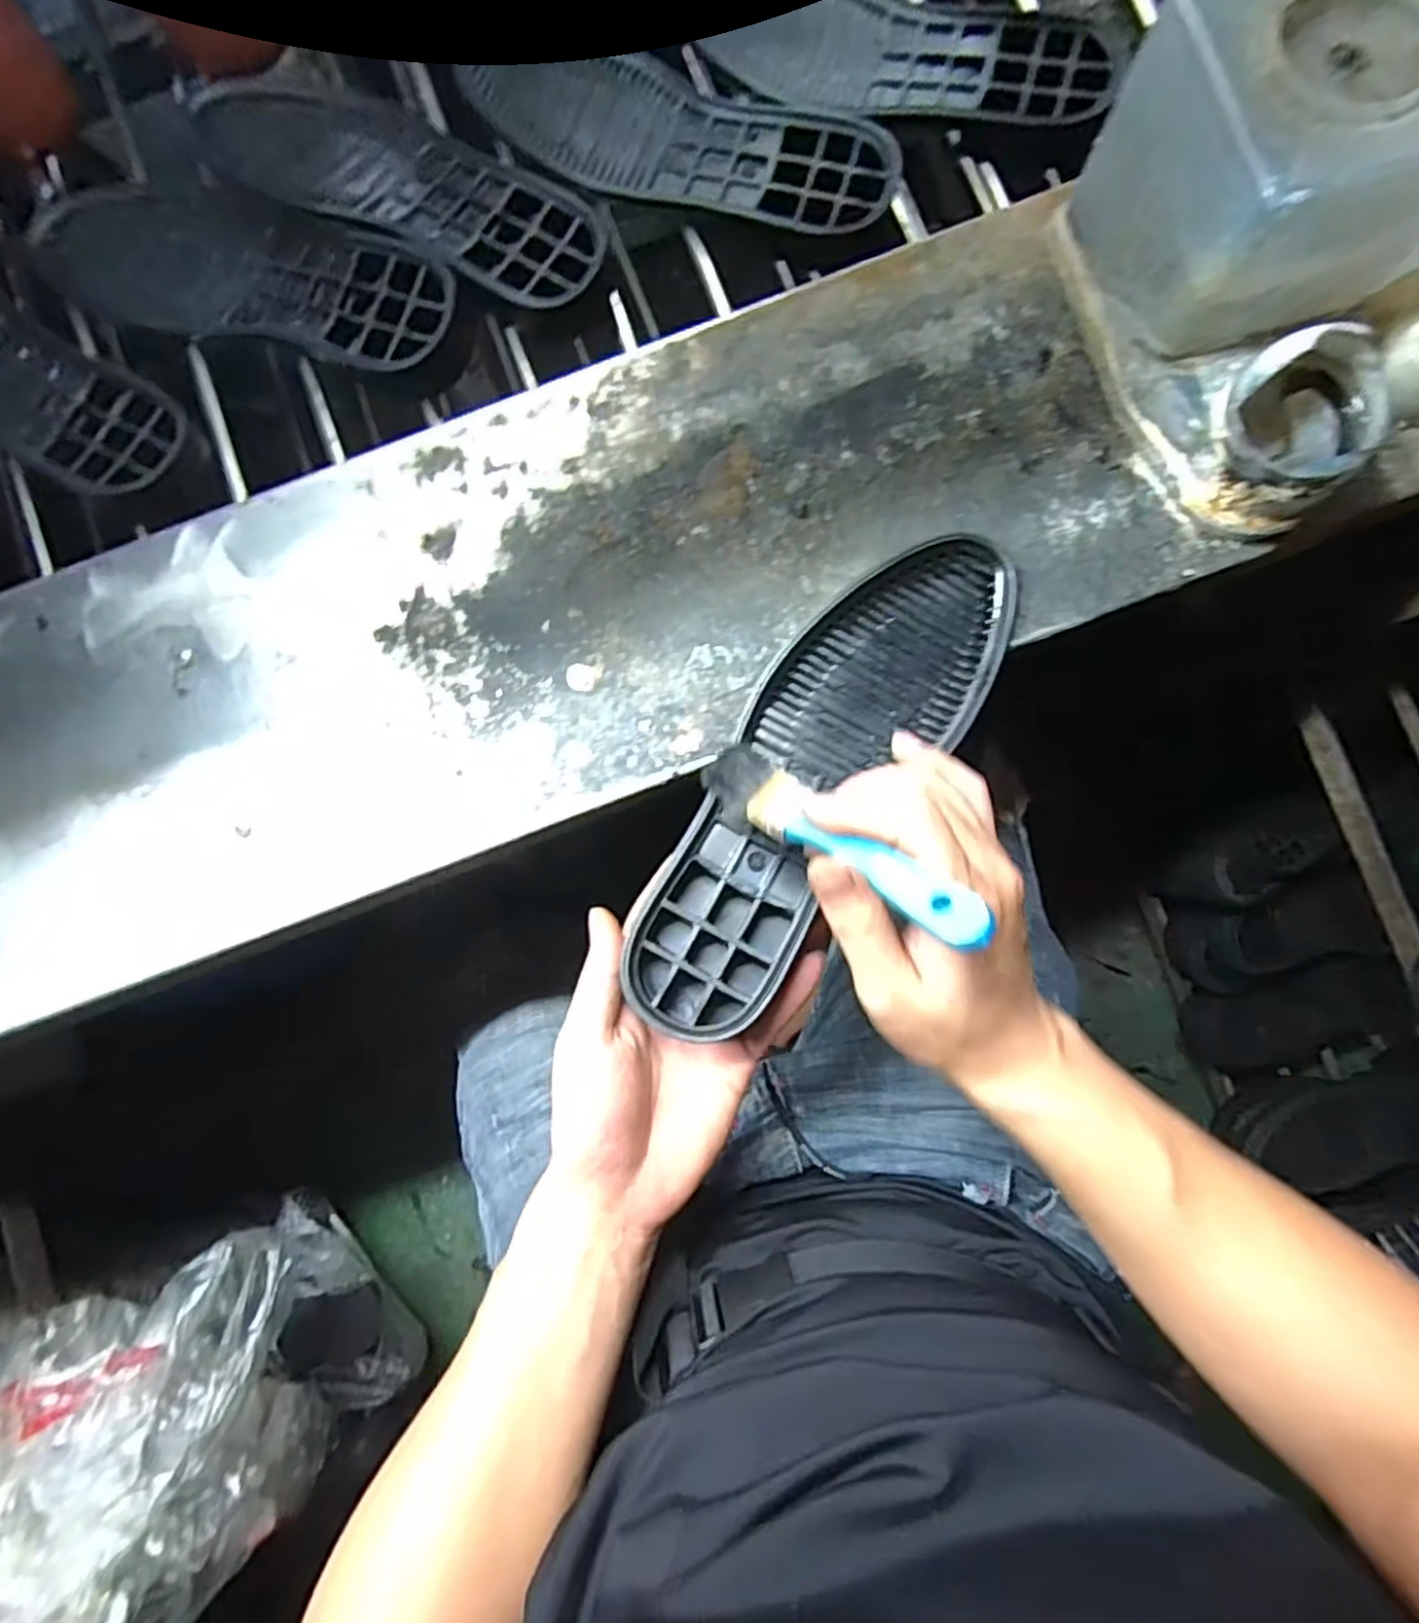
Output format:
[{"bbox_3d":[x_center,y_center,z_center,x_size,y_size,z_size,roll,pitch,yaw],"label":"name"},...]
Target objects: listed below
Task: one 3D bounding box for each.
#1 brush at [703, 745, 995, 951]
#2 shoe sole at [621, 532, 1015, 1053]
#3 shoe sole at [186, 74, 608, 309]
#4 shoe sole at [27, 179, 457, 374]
[{"bbox_3d":[0.049,0.009,0.305,0.031,0.012,0.157,-49,43,-4],"label":"brush"},{"bbox_3d":[0.055,-0.019,0.367,0.095,0.026,0.279,32,83,8],"label":"shoe sole"},{"bbox_3d":[-0.200,-0.390,0.446,0.304,0.017,0.088,28,86,5],"label":"shoe sole"},{"bbox_3d":[-0.284,-0.326,0.441,0.284,0.025,0.087,17,86,4],"label":"shoe sole"}]

